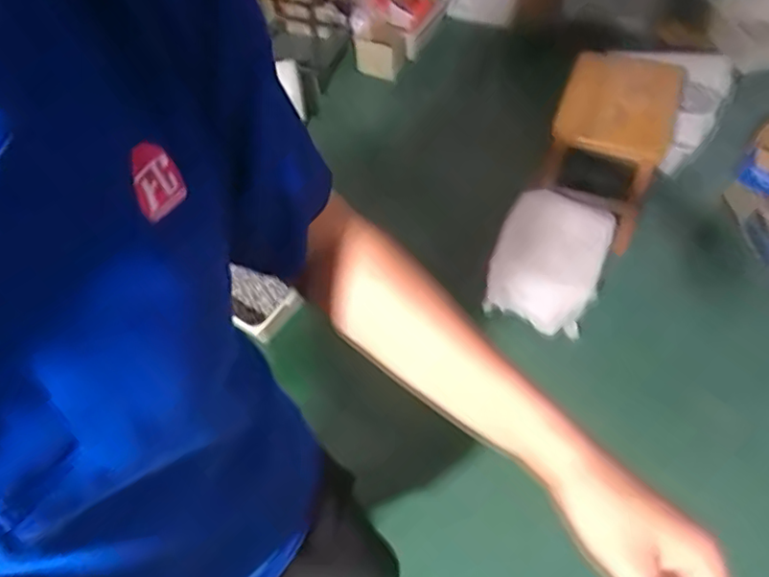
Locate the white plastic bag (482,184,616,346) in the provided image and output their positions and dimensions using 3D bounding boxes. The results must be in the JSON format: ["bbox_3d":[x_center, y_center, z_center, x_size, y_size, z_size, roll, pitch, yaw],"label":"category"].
[{"bbox_3d":[0.392,-0.066,1.470,0.254,0.104,0.328,19,59,17],"label":"white plastic bag"}]

